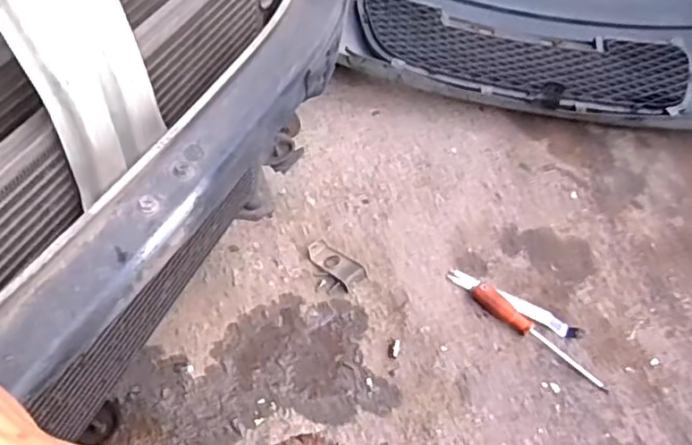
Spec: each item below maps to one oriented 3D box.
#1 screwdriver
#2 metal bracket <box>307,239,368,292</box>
[{"bbox_3d":[0.318,0.180,1.001,0.248,0.039,0.034,34,55,17],"label":"screwdriver"},{"bbox_3d":[-0.016,0.069,1.054,0.105,0.022,0.048,38,57,20],"label":"metal bracket"}]

